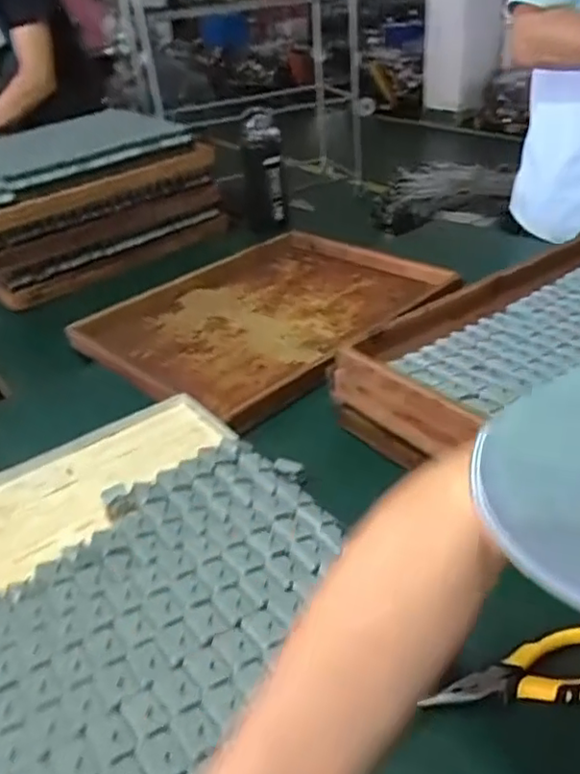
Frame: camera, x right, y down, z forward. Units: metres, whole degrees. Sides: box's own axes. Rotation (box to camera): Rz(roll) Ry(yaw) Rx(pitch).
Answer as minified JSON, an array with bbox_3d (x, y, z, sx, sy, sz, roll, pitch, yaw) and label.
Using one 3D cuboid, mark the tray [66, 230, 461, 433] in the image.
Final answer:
[{"bbox_3d":[-0.039,-0.119,0.955,0.506,0.035,0.430,-30,41,-30],"label":"tray"}]

